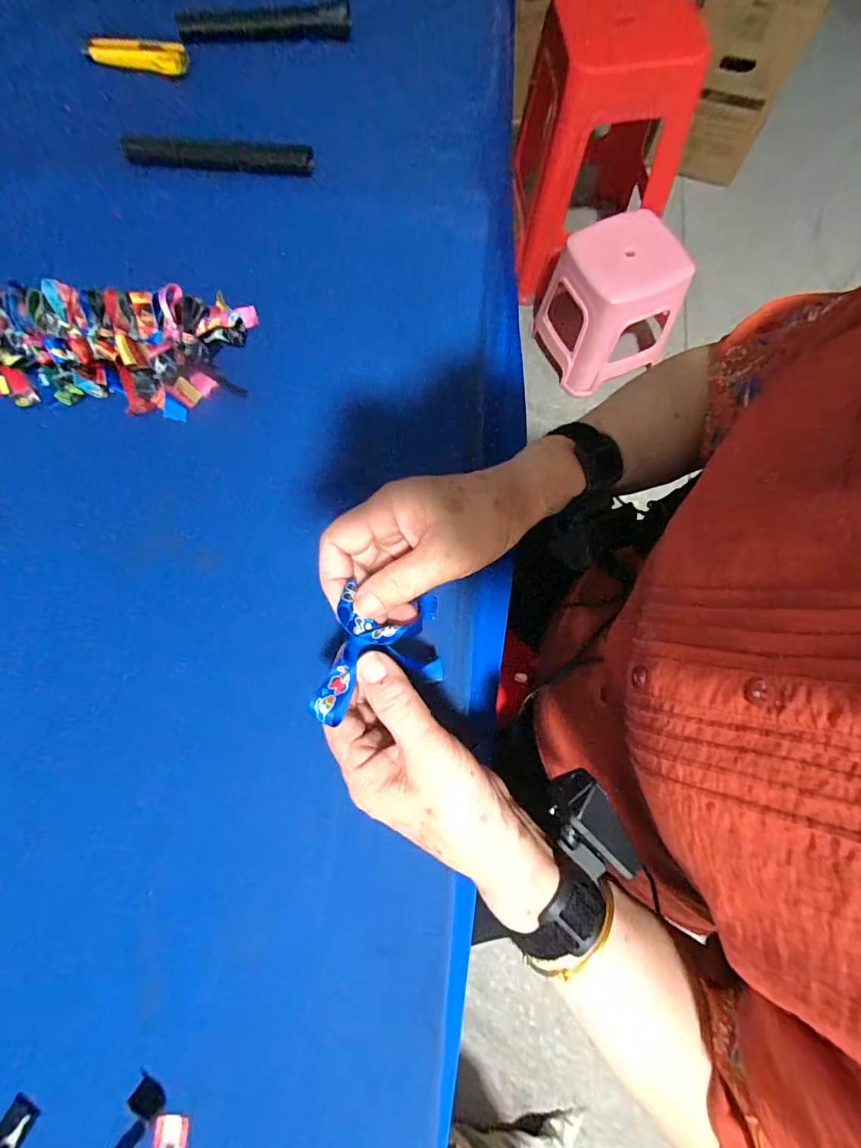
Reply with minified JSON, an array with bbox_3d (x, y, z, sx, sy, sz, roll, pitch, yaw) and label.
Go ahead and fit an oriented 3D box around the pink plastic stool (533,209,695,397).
[{"bbox_3d":[0.449,-0.666,1.132,0.287,0.303,0.248,-19,74,-4],"label":"pink plastic stool"}]

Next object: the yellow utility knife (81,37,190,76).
[{"bbox_3d":[-0.377,-0.663,0.568,0.135,0.021,0.032,8,74,4],"label":"yellow utility knife"}]

